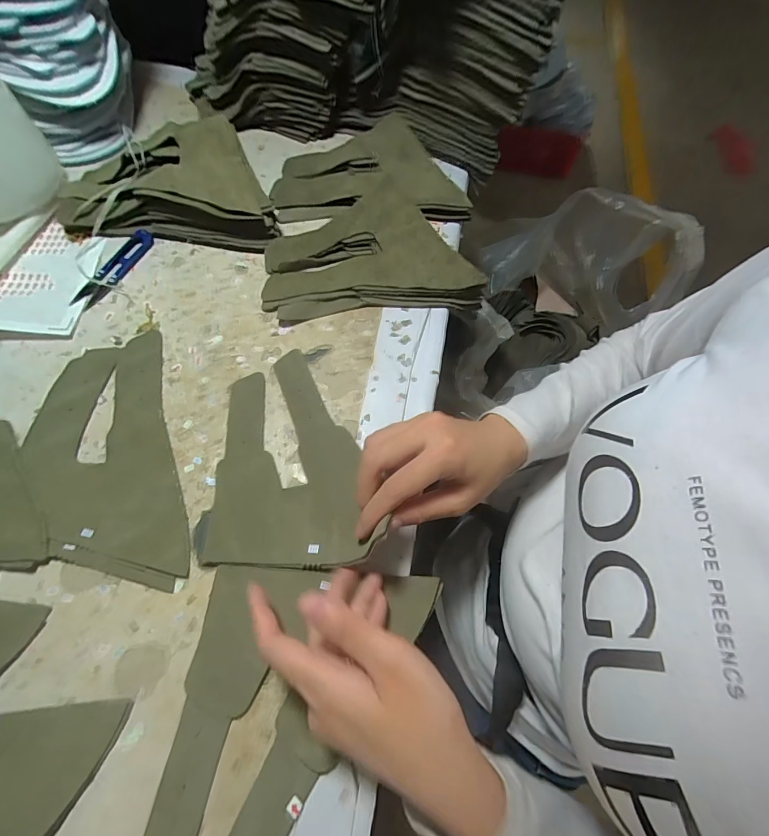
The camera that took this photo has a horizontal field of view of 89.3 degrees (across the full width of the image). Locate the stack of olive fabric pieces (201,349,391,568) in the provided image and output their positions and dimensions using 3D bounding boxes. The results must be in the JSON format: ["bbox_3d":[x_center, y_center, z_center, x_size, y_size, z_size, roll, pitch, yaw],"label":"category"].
[{"bbox_3d":[-0.071,0.022,0.304,0.119,0.030,0.175,-1,65,-4],"label":"stack of olive fabric pieces"}]

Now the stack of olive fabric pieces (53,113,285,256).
[{"bbox_3d":[-0.213,-0.255,0.412,0.210,0.051,0.145,4,65,-1],"label":"stack of olive fabric pieces"}]

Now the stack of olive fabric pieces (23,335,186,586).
[{"bbox_3d":[-0.219,0.030,0.305,0.101,0.005,0.214,-18,67,-11],"label":"stack of olive fabric pieces"}]

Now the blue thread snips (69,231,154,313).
[{"bbox_3d":[-0.270,-0.151,0.386,0.029,0.007,0.102,21,66,7],"label":"blue thread snips"}]

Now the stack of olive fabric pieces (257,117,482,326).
[{"bbox_3d":[-0.014,-0.225,0.421,0.209,0.030,0.267,0,65,-3],"label":"stack of olive fabric pieces"}]

